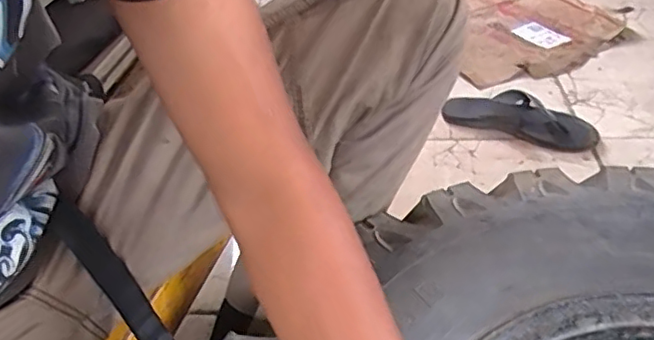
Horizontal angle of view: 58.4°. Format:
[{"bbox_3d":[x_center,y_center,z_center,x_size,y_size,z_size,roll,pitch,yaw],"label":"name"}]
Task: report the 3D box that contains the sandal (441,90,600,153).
[{"bbox_3d":[0.358,-0.101,1.086,0.272,0.038,0.119,21,42,30],"label":"sandal"}]

